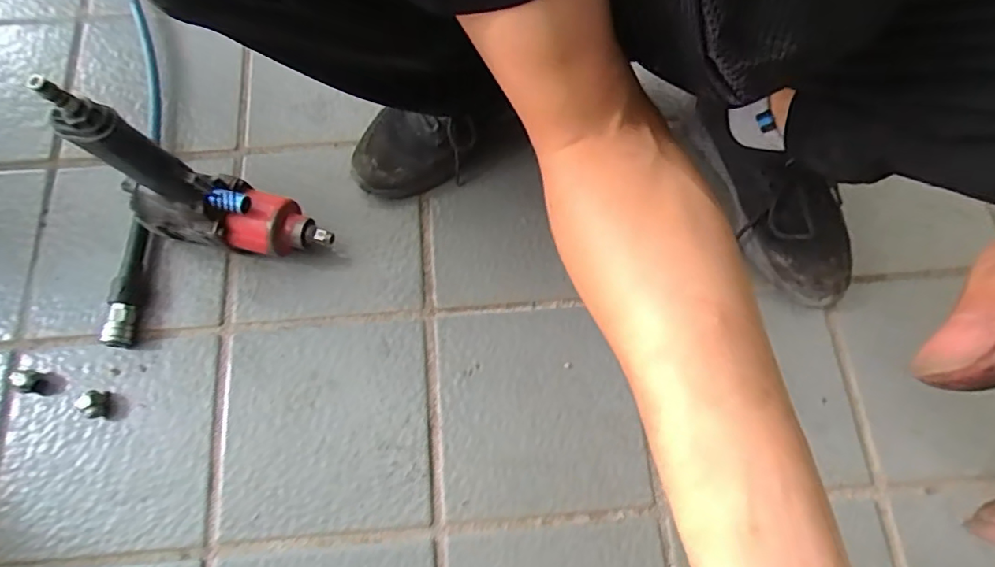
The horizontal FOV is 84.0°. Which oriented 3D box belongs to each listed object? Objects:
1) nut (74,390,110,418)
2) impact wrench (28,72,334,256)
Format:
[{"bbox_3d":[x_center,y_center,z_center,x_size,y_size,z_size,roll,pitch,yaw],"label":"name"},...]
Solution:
[{"bbox_3d":[-0.392,0.117,0.536,0.020,0.021,0.026,8,72,2],"label":"nut"},{"bbox_3d":[-0.259,-0.087,0.488,0.181,0.225,0.059,12,72,4],"label":"impact wrench"}]

